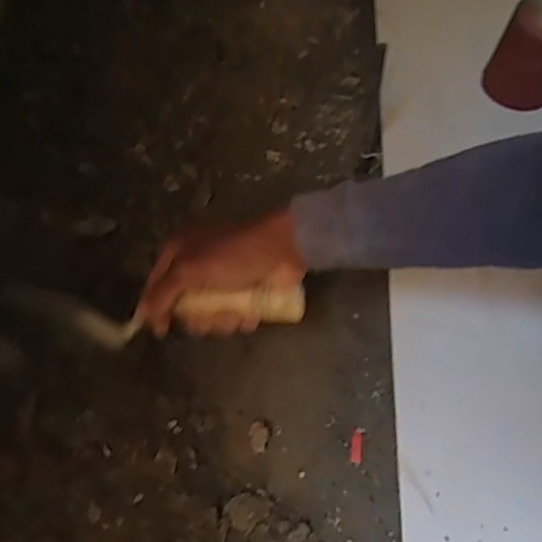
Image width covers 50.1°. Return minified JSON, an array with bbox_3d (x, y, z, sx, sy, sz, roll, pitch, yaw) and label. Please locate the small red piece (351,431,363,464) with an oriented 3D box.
[{"bbox_3d":[0.077,0.157,0.516,0.010,0.004,0.028,9,61,1],"label":"small red piece"}]

